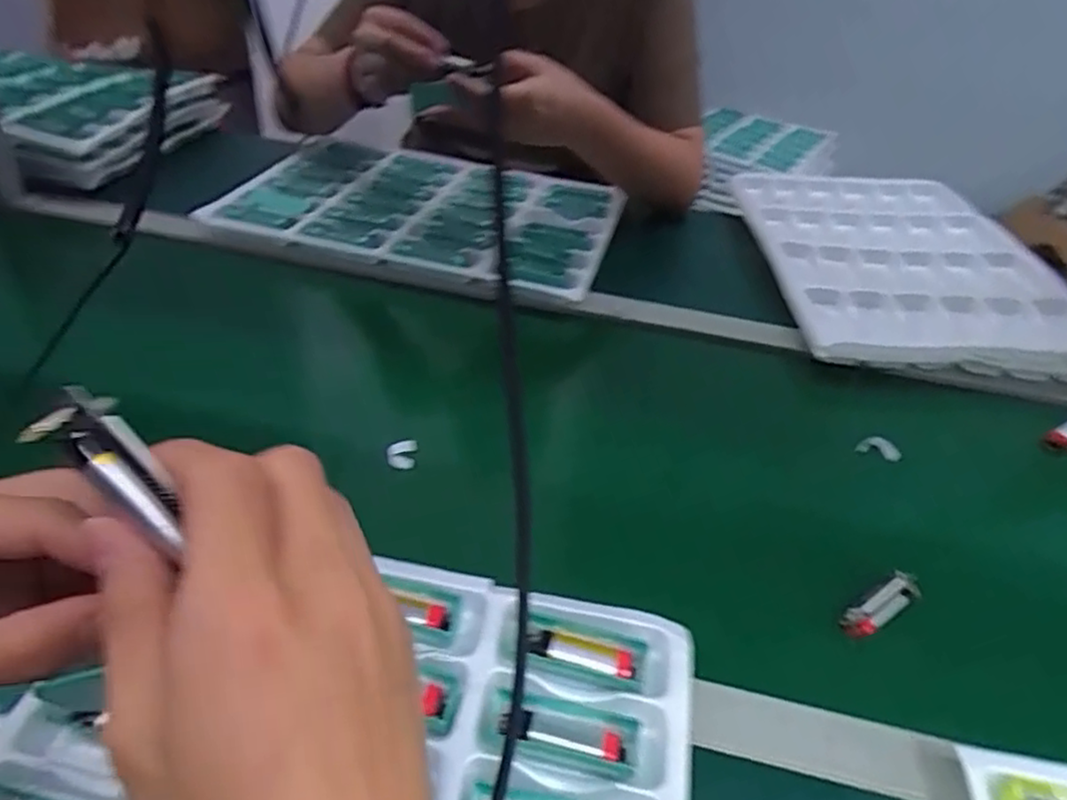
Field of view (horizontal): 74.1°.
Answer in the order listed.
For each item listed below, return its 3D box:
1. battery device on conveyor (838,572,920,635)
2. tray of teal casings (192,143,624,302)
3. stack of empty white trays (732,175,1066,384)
[{"bbox_3d":[0.236,0.139,0.480,0.070,0.013,0.019,-21,46,-28],"label":"battery device on conveyor"},{"bbox_3d":[-0.127,-0.252,0.900,0.452,0.029,0.306,12,40,8],"label":"tray of teal casings"},{"bbox_3d":[0.448,-0.184,0.889,0.331,0.035,0.472,3,39,-3],"label":"stack of empty white trays"}]

